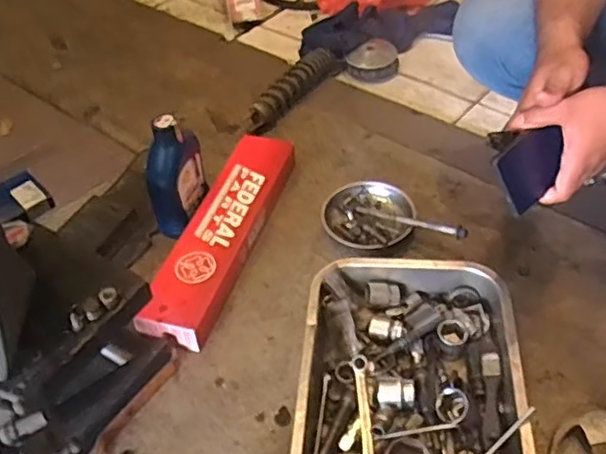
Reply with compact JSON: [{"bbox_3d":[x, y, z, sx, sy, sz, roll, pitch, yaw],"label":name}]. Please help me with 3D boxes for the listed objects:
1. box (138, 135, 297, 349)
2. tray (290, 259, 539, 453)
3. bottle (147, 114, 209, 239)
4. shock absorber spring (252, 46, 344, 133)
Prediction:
[{"bbox_3d":[-0.129,0.007,1.032,0.111,0.056,0.428,10,47,15],"label":"box"},{"bbox_3d":[0.132,0.199,0.797,0.260,0.073,0.348,2,44,7],"label":"tray"},{"bbox_3d":[-0.203,-0.078,1.026,0.060,0.203,0.107,14,49,19],"label":"bottle"},{"bbox_3d":[-0.020,-0.284,1.320,0.063,0.059,0.315,21,49,25],"label":"shock absorber spring"}]

